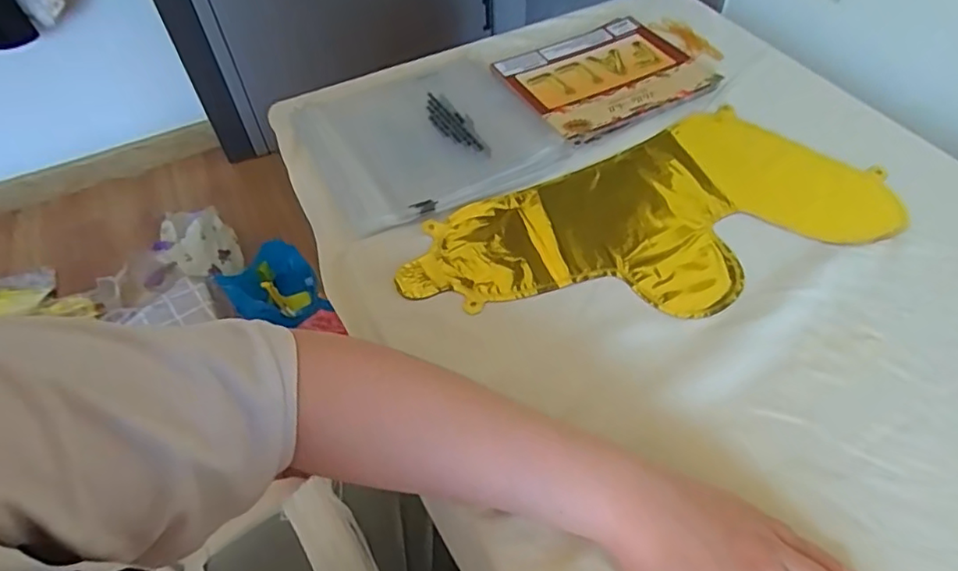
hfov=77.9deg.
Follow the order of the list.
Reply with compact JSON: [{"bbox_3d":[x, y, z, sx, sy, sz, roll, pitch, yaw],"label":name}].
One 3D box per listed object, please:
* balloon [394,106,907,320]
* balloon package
[{"bbox_3d":[0.151,-0.053,0.530,0.425,0.014,0.193,-21,54,-14],"label":"balloon"},{"bbox_3d":[0.053,-0.208,0.642,0.482,0.014,0.212,-26,55,-17],"label":"balloon package"}]

